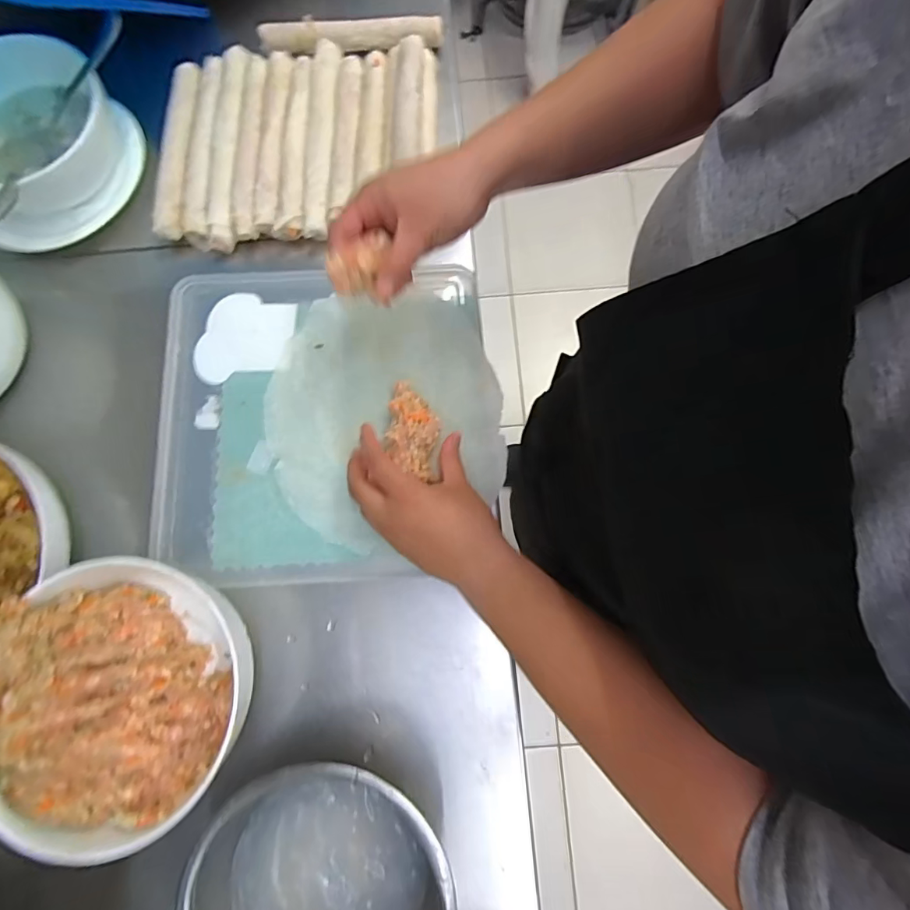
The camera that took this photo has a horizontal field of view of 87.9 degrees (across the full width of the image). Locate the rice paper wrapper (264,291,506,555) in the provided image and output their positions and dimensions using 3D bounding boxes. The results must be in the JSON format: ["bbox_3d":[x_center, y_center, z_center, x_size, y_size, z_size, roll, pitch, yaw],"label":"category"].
[{"bbox_3d":[-0.067,-0.045,0.438,0.211,0.010,0.227,0,78,2],"label":"rice paper wrapper"}]

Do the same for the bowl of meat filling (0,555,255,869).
[{"bbox_3d":[-0.233,0.171,0.345,0.157,0.096,0.180,-5,77,0],"label":"bowl of meat filling"}]

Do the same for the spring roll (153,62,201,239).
[{"bbox_3d":[-0.290,-0.315,0.494,0.037,0.029,0.197,1,77,1],"label":"spring roll"}]

